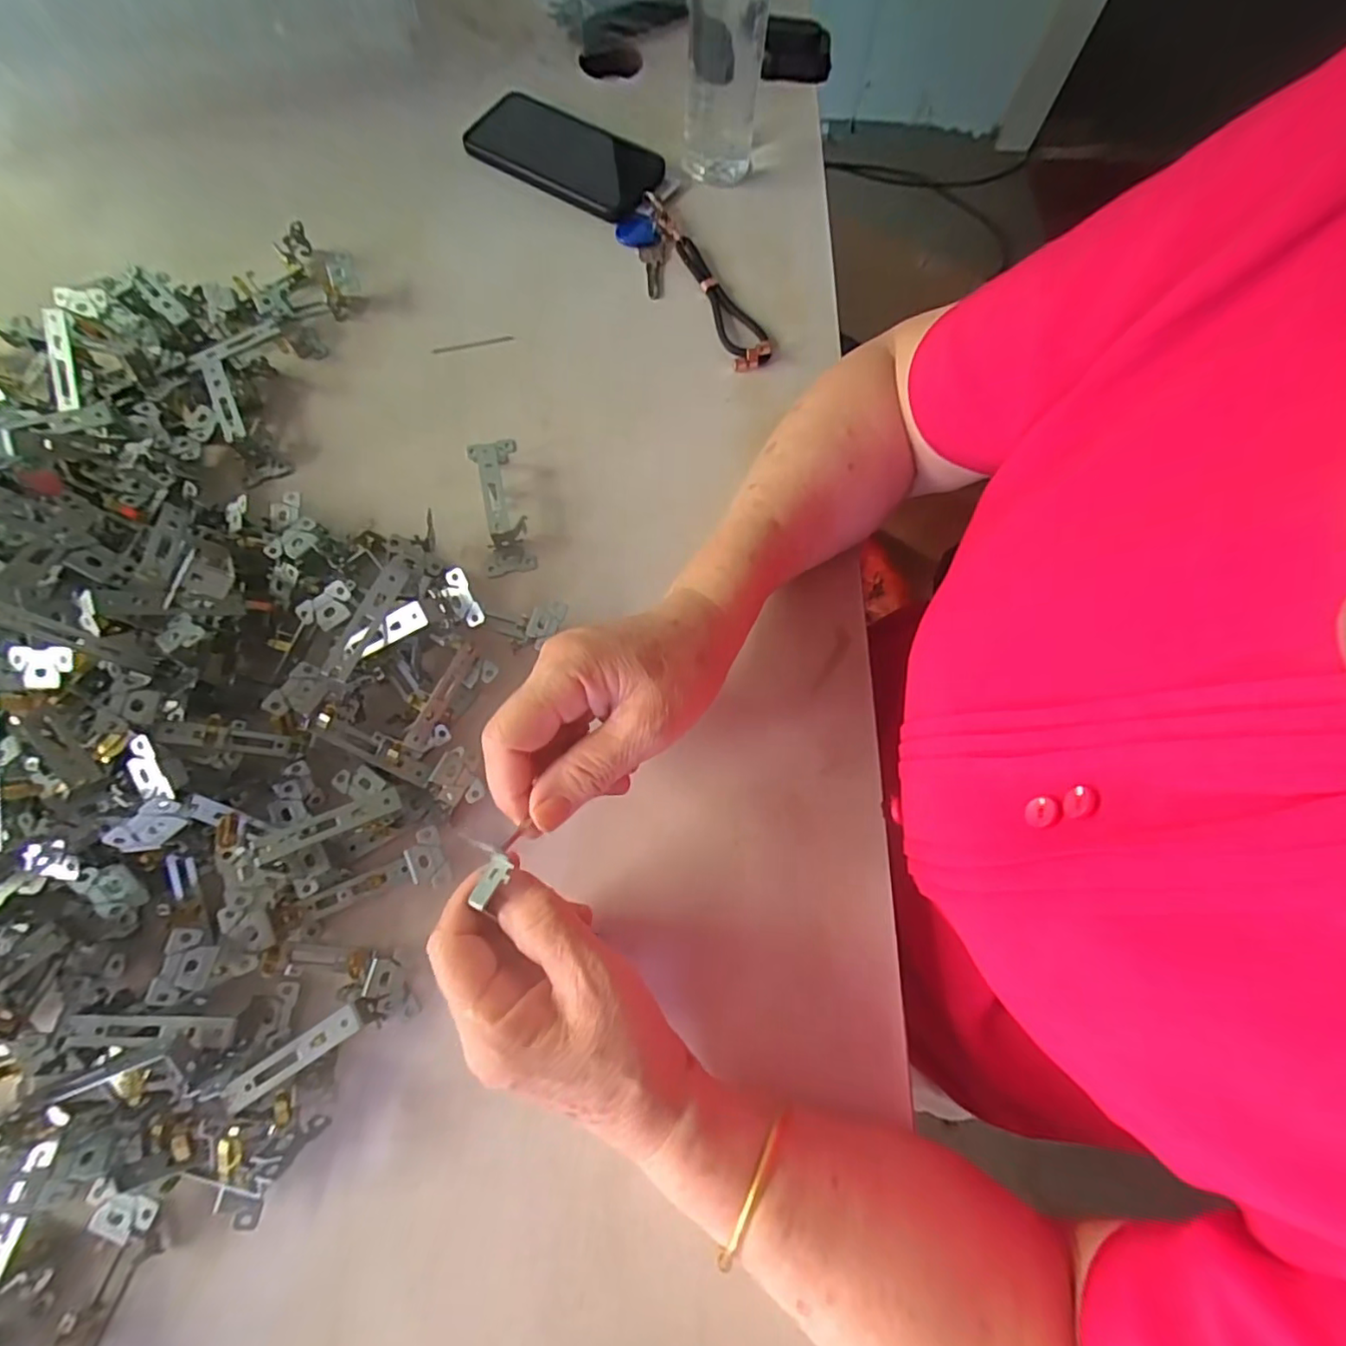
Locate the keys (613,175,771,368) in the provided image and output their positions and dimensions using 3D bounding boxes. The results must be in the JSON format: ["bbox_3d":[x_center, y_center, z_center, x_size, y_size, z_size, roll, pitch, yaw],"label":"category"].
[{"bbox_3d":[0.010,-0.316,0.469,0.068,0.014,0.200,-20,74,-8],"label":"keys"}]

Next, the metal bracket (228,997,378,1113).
[{"bbox_3d":[-0.186,0.190,0.298,0.070,0.019,0.013,-32,76,-11],"label":"metal bracket"}]

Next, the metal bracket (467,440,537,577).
[{"bbox_3d":[-0.117,-0.118,0.397,0.032,0.023,0.103,-12,73,-6],"label":"metal bracket"}]

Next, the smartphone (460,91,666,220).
[{"bbox_3d":[-0.095,-0.446,0.510,0.174,0.017,0.080,31,74,8],"label":"smartphone"}]

